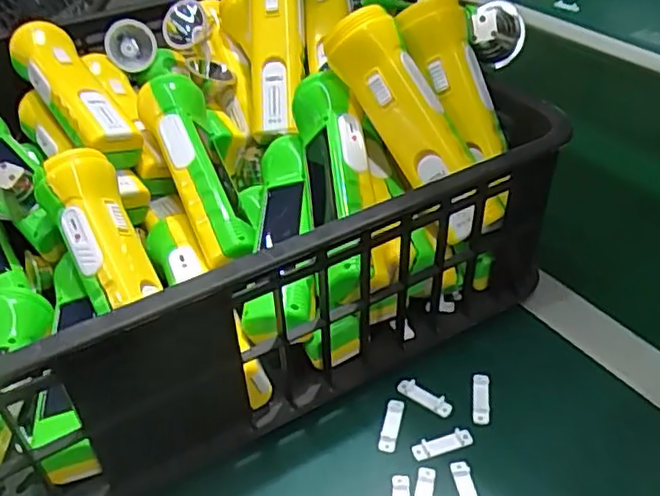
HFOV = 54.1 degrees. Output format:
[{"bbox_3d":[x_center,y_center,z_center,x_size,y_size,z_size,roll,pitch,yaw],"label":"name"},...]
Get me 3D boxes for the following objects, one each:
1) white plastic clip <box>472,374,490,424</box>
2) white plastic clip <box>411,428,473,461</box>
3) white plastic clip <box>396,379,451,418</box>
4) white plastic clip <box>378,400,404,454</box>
[{"bbox_3d":[0.096,0.095,0.410,0.011,0.005,0.035,6,40,8],"label":"white plastic clip"},{"bbox_3d":[0.067,0.116,0.387,0.037,0.004,0.011,-12,41,-13],"label":"white plastic clip"},{"bbox_3d":[0.060,0.095,0.413,0.036,0.007,0.010,25,46,28],"label":"white plastic clip"},{"bbox_3d":[0.038,0.108,0.398,0.010,0.005,0.036,9,41,12],"label":"white plastic clip"}]

